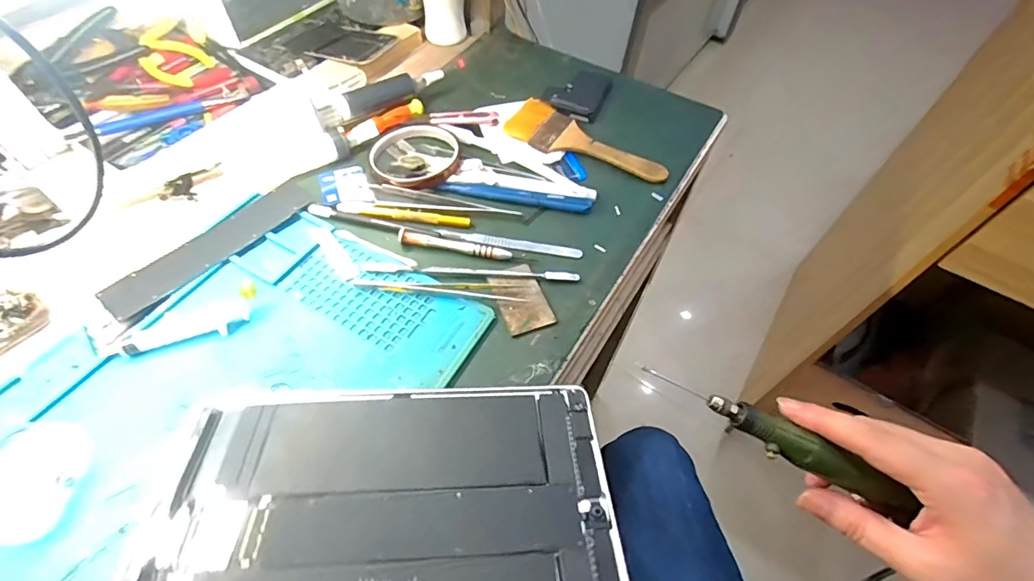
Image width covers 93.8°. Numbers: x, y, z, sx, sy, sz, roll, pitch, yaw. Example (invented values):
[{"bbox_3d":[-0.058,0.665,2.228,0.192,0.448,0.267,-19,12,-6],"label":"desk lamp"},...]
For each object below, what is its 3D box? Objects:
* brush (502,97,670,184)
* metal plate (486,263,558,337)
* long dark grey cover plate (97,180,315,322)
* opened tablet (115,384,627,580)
[{"bbox_3d":[0.065,-0.141,0.472,0.159,0.012,0.063,35,61,20],"label":"brush"},{"bbox_3d":[0.003,0.006,0.373,0.037,0.004,0.057,-17,58,-14],"label":"metal plate"},{"bbox_3d":[-0.241,-0.039,0.388,0.035,0.009,0.166,35,61,20],"label":"long dark grey cover plate"},{"bbox_3d":[-0.070,0.128,0.259,0.243,0.006,0.170,-1,43,-6],"label":"opened tablet"}]

